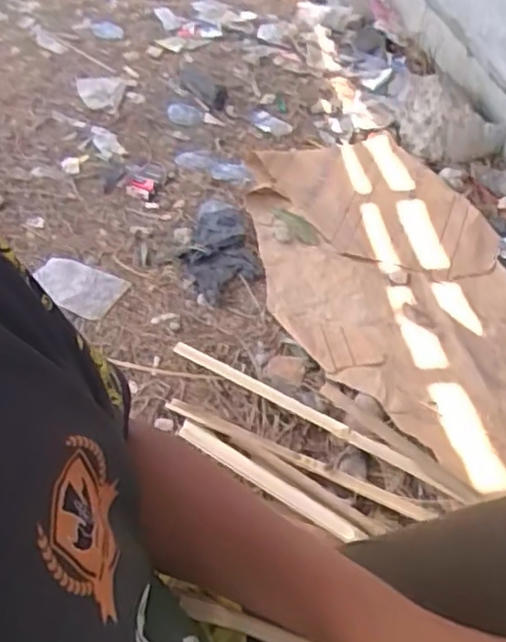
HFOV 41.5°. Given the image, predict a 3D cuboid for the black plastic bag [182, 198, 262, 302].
[{"bbox_3d":[-0.071,-0.154,1.376,0.147,0.026,0.302,-10,46,-12],"label":"black plastic bag"}]

